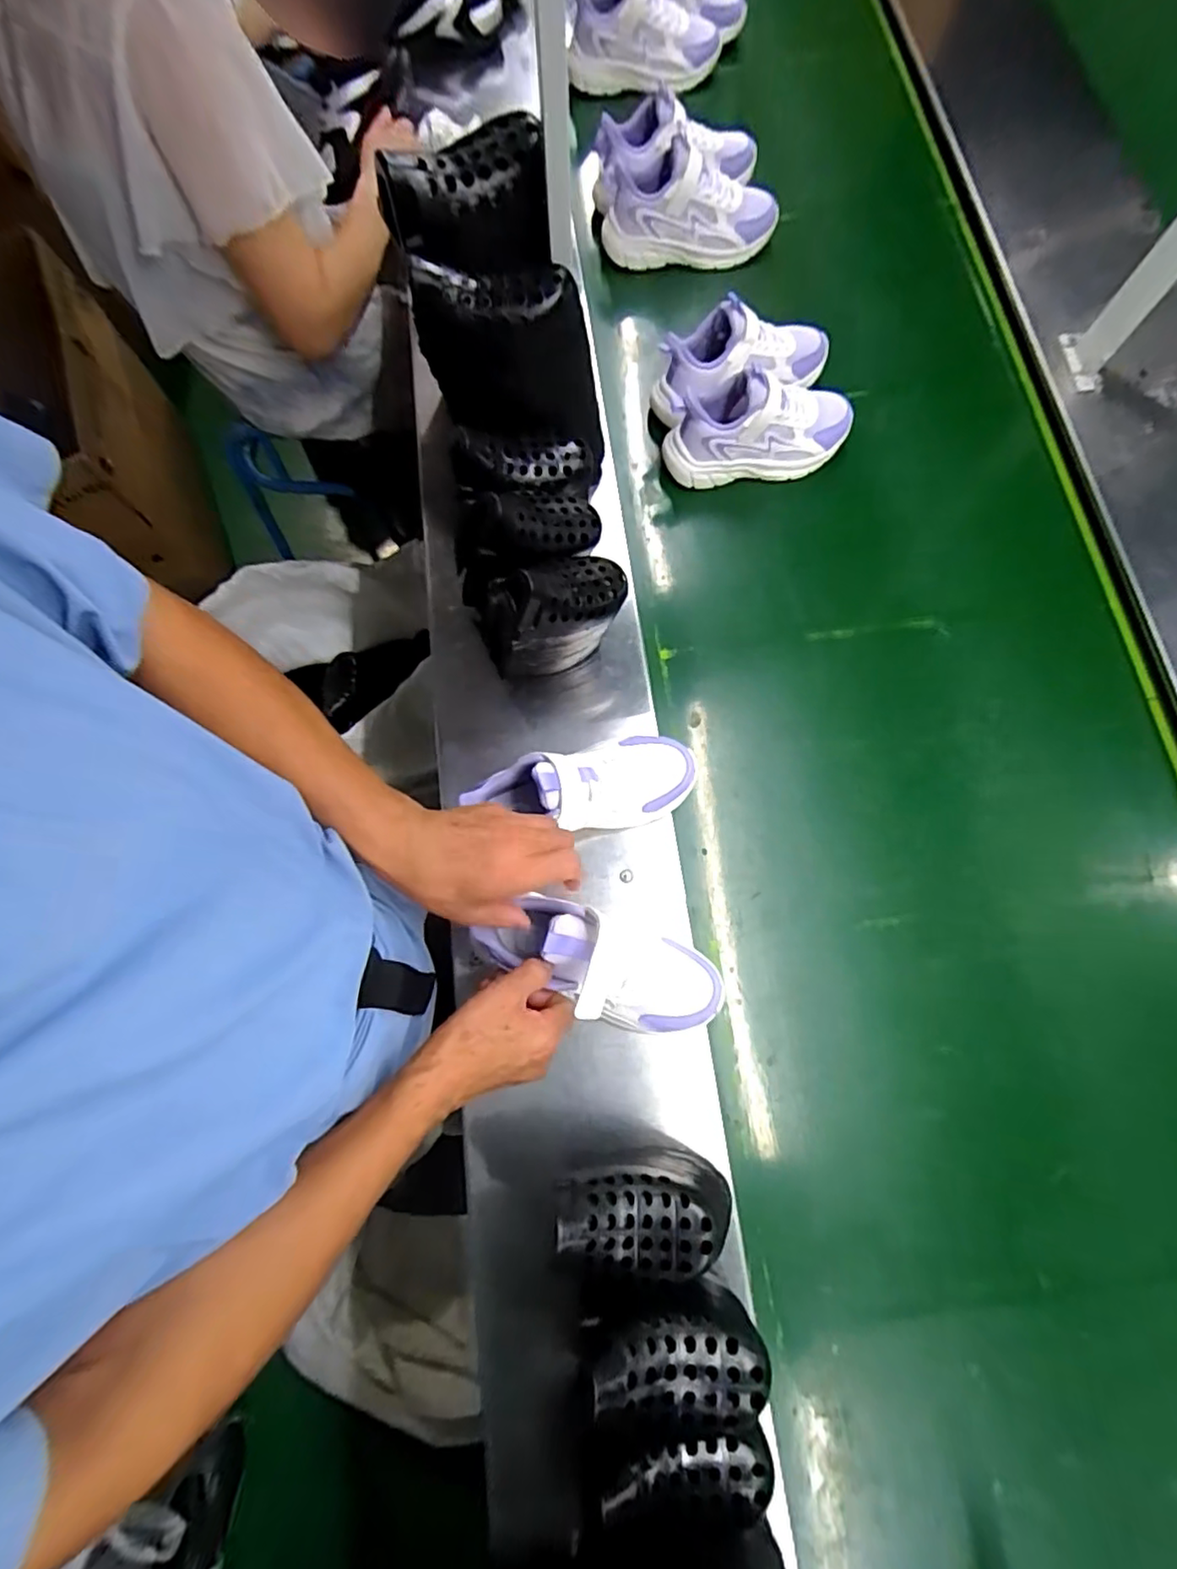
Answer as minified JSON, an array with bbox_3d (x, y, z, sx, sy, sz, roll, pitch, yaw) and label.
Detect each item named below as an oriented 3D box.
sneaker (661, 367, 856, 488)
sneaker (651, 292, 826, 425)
[{"bbox_3d":[0.211,-0.433,0.730,0.223,0.106,0.092,-20,75,-4],"label":"sneaker"},{"bbox_3d":[0.195,-0.518,0.756,0.231,0.116,0.092,-25,76,-6],"label":"sneaker"}]

